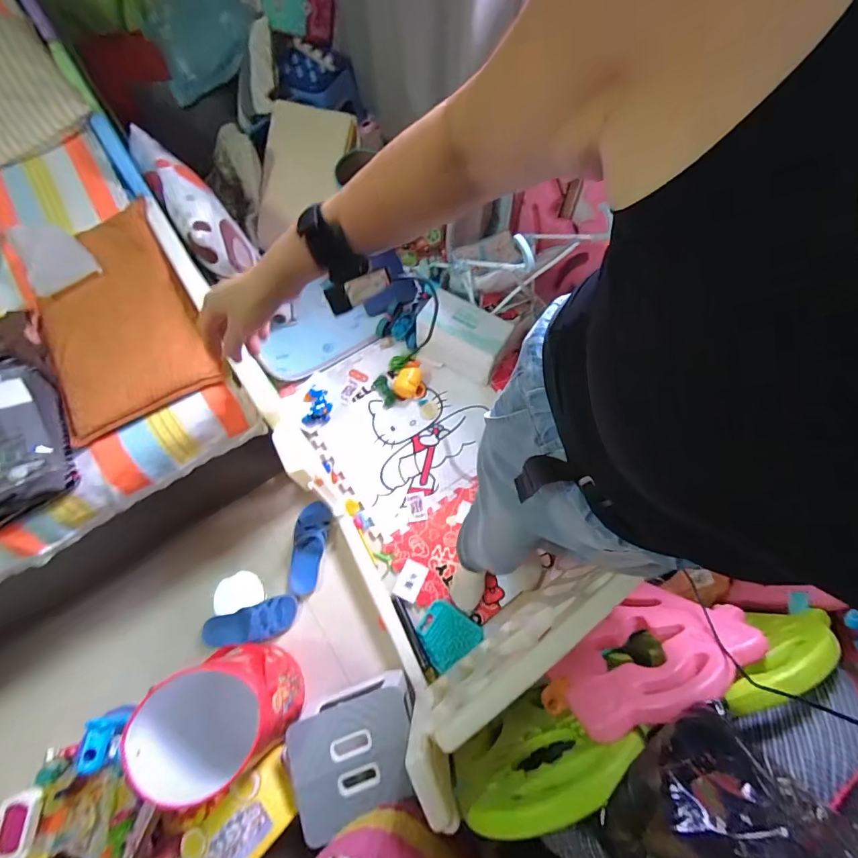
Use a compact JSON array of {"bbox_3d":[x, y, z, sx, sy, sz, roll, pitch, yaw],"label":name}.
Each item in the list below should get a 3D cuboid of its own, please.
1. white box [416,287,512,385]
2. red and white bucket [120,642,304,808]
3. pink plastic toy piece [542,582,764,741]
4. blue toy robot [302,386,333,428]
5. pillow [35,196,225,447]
[{"bbox_3d":[0.107,-0.292,1.395,0.286,0.208,0.157,29,72,11],"label":"white box"},{"bbox_3d":[-0.462,0.648,0.988,0.288,0.326,0.245,-34,72,-12],"label":"red and white bucket"},{"bbox_3d":[0.397,0.429,0.830,0.344,0.392,0.060,-25,85,-9],"label":"pink plastic toy piece"},{"bbox_3d":[-0.368,-0.075,1.411,0.090,0.040,0.140,-4,69,-1],"label":"blue toy robot"},{"bbox_3d":[-0.686,-0.247,0.924,0.303,0.048,0.496,-29,71,-10],"label":"pillow"}]

